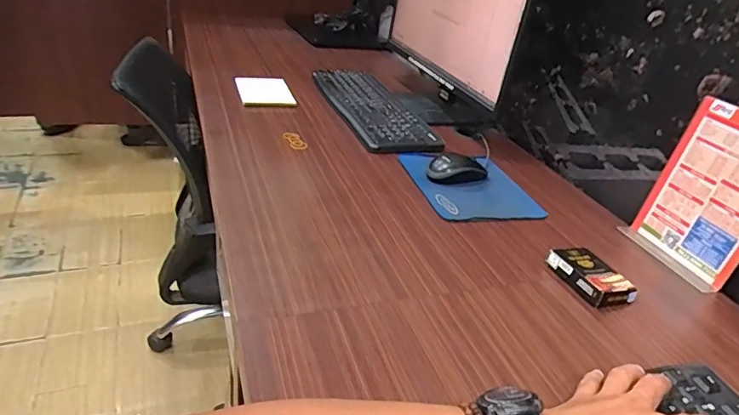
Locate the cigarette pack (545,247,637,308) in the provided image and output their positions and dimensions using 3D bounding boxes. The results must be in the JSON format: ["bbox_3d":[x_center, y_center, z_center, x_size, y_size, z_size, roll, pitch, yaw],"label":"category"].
[{"bbox_3d":[0.270,0.084,0.610,0.066,0.023,0.089,-7,33,-22],"label":"cigarette pack"}]

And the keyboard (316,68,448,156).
[{"bbox_3d":[0.003,-0.208,1.028,0.146,0.026,0.428,-5,32,-19],"label":"keyboard"}]

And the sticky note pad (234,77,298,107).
[{"bbox_3d":[-0.217,-0.241,1.034,0.107,0.009,0.114,-7,47,-22],"label":"sticky note pad"}]

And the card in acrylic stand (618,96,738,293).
[{"bbox_3d":[0.441,-0.019,0.651,0.056,0.206,0.146,-6,33,-20],"label":"card in acrylic stand"}]

